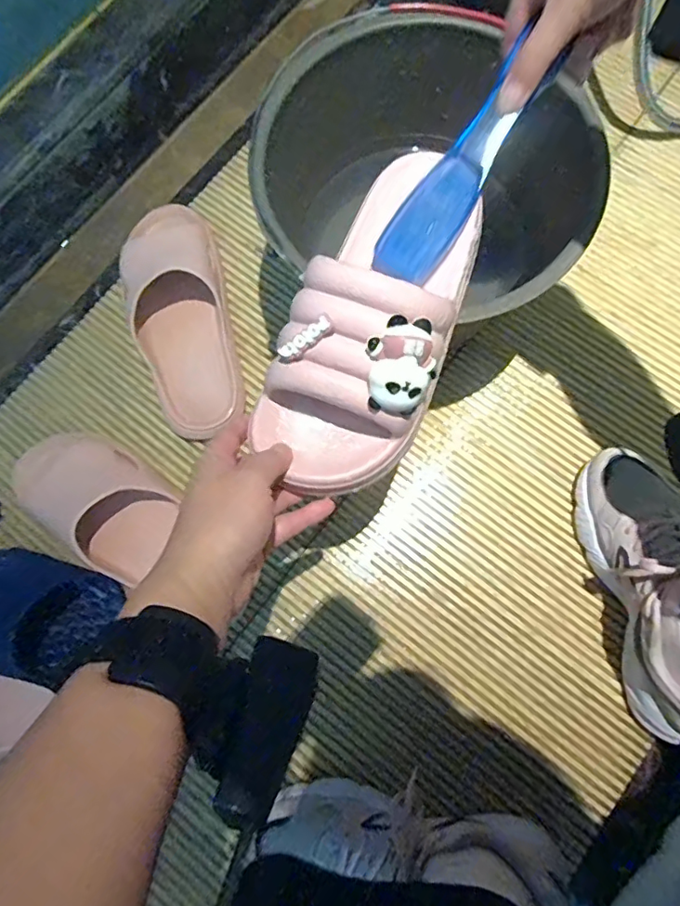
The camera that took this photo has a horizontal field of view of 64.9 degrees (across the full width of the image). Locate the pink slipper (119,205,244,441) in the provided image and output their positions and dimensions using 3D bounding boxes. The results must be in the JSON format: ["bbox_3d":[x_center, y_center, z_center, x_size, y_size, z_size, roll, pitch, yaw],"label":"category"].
[{"bbox_3d":[-0.164,-0.143,0.540,0.093,0.070,0.246,-12,77,-1],"label":"pink slipper"}]

